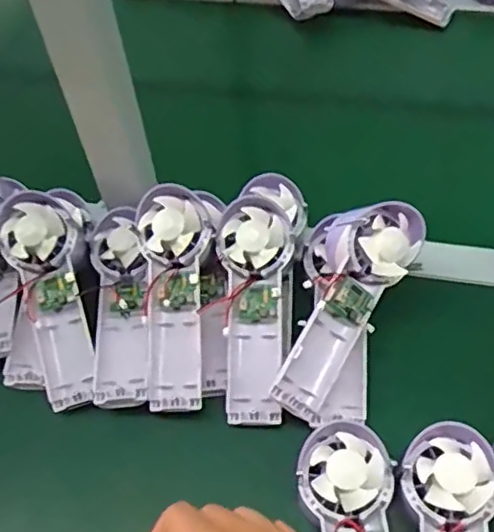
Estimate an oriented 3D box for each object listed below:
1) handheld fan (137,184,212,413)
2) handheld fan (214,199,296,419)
[{"bbox_3d":[-0.058,0.025,0.487,0.054,0.027,0.174,-2,83,4],"label":"handheld fan"},{"bbox_3d":[0.006,0.033,0.480,0.059,0.031,0.175,0,83,6],"label":"handheld fan"}]

